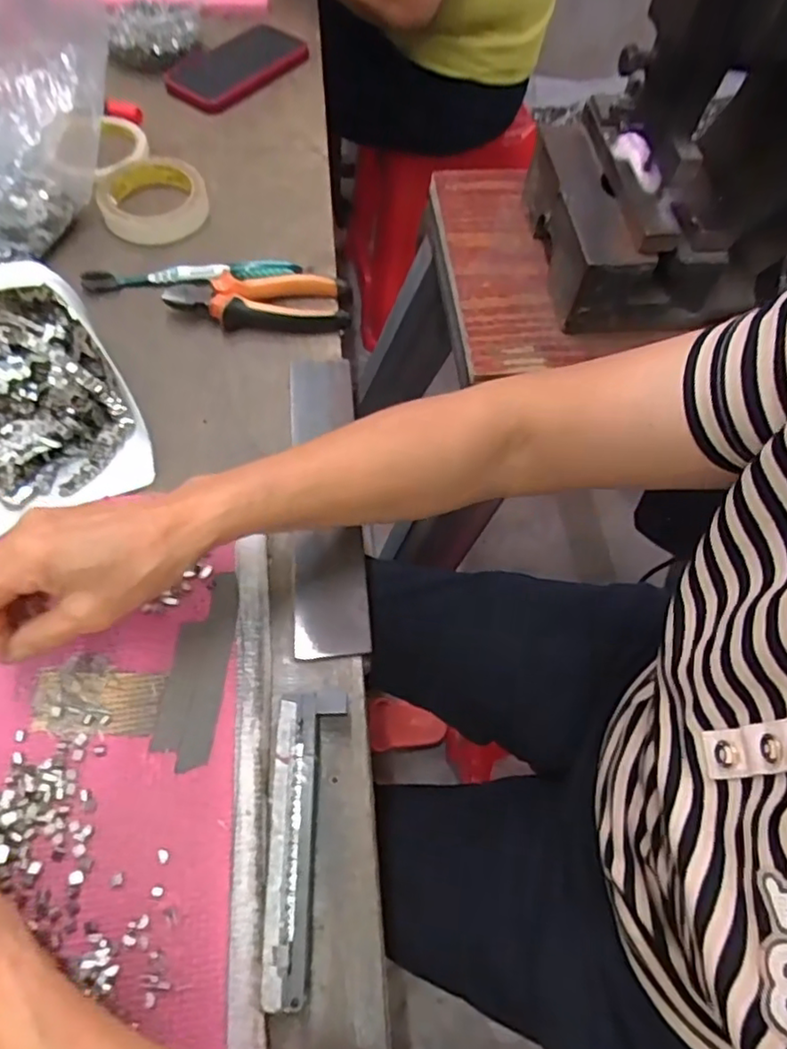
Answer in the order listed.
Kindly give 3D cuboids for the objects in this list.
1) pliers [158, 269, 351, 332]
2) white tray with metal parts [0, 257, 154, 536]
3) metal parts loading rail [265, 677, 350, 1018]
[{"bbox_3d":[-0.113,-0.197,0.536,0.150,0.024,0.065,1,63,-3],"label":"pliers"},{"bbox_3d":[-0.274,-0.087,0.439,0.152,0.033,0.173,-26,95,-16],"label":"white tray with metal parts"},{"bbox_3d":[-0.049,0.169,0.342,0.035,0.026,0.150,2,63,-2],"label":"metal parts loading rail"}]

